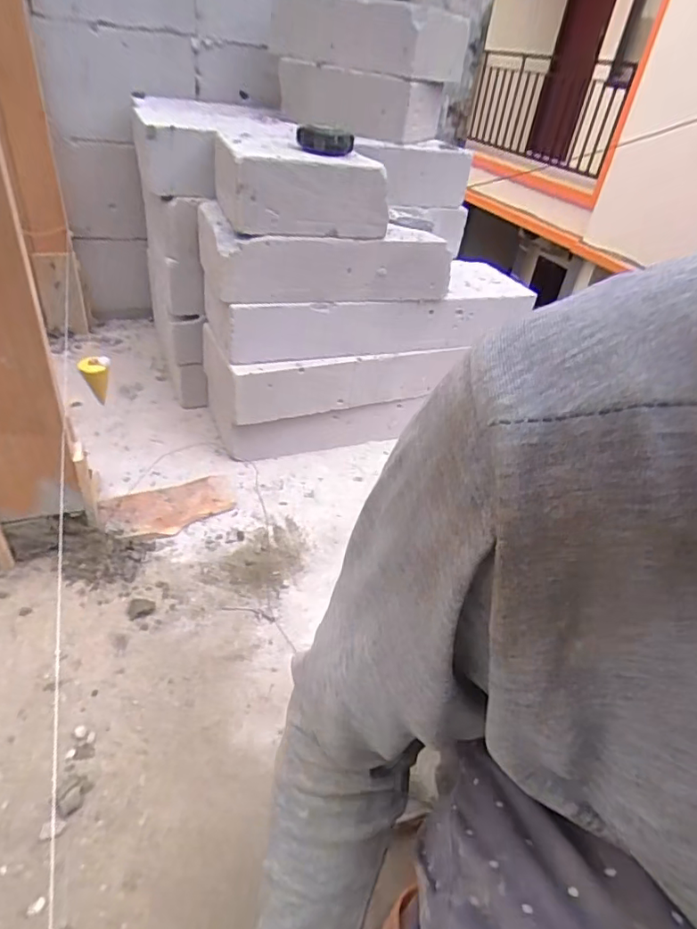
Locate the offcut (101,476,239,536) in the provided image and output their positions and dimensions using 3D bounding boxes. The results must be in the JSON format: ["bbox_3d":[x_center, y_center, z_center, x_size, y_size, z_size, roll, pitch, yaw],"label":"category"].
[{"bbox_3d":[-0.288,0.069,0.866,0.203,0.021,0.100,-12,41,-24],"label":"offcut"}]

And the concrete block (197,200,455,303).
[{"bbox_3d":[-0.036,-0.348,0.891,0.409,0.100,0.178,-6,39,-17],"label":"concrete block"}]

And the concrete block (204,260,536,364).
[{"bbox_3d":[0.047,-0.294,0.993,0.605,0.109,0.178,-9,40,-21],"label":"concrete block"}]

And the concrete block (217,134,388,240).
[{"bbox_3d":[-0.076,-0.421,0.810,0.232,0.099,0.172,-4,39,-15],"label":"concrete block"}]

